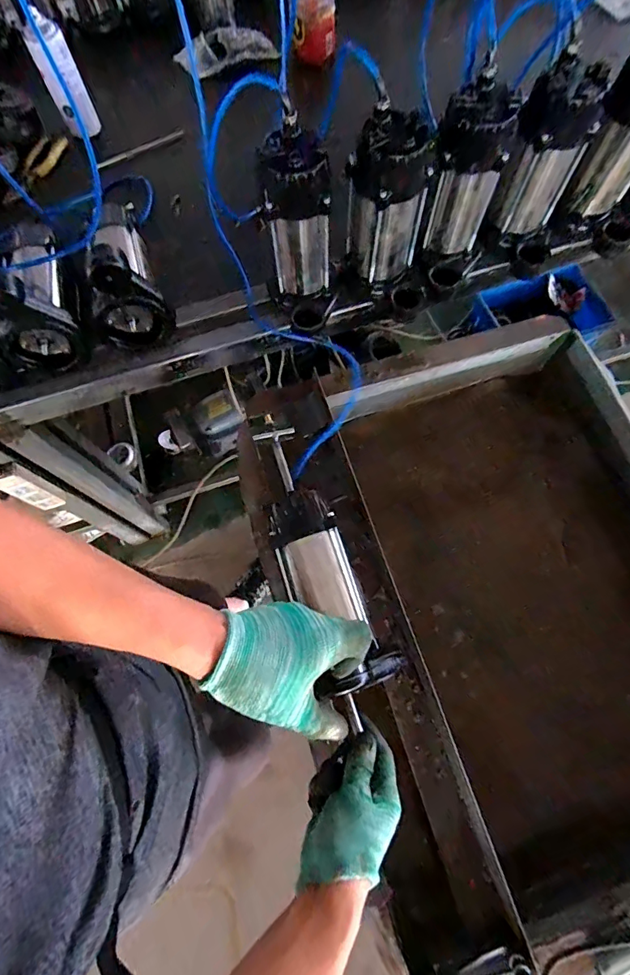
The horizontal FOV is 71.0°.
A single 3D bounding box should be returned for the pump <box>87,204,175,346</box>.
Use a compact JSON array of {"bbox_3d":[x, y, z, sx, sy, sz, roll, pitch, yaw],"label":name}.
[{"bbox_3d":[-0.309,-0.341,0.682,0.103,0.158,0.193,-23,72,-6],"label":"pump"}]

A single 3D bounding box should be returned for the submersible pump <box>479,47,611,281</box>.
[{"bbox_3d":[0.346,-0.456,0.673,0.130,0.267,0.121,38,76,14],"label":"submersible pump"}]

